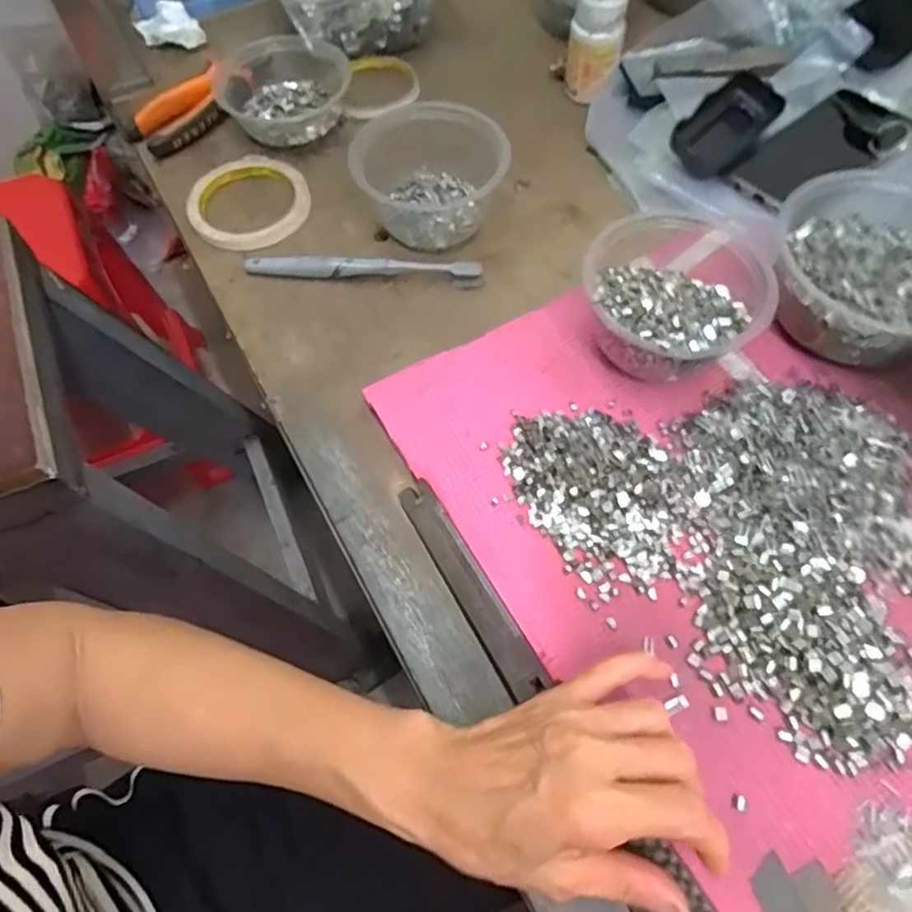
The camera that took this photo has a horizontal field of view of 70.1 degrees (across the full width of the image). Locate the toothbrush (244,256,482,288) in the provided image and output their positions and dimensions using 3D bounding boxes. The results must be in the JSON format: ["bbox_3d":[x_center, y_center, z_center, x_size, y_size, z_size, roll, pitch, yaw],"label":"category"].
[{"bbox_3d":[-0.071,-0.144,0.494,0.179,0.012,0.019,4,64,5],"label":"toothbrush"}]

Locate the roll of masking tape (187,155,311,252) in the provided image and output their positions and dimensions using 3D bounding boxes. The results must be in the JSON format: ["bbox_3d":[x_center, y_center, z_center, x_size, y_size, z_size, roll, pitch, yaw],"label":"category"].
[{"bbox_3d":[-0.172,-0.214,0.535,0.096,0.011,0.107,-11,63,-2],"label":"roll of masking tape"}]

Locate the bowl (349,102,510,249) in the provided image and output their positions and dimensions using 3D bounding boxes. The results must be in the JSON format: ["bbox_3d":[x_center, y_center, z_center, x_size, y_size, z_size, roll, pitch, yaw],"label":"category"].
[{"bbox_3d":[-0.012,-0.210,0.495,0.100,0.061,0.097,-1,63,3],"label":"bowl"}]

